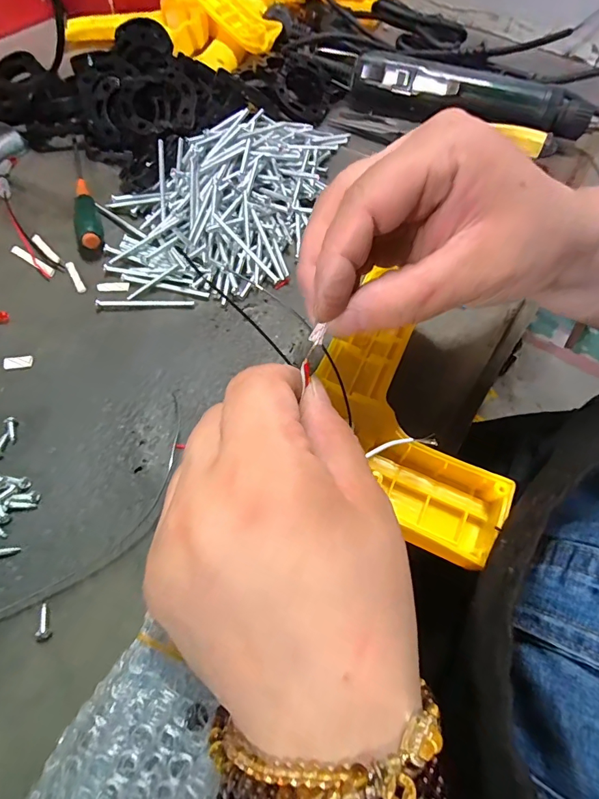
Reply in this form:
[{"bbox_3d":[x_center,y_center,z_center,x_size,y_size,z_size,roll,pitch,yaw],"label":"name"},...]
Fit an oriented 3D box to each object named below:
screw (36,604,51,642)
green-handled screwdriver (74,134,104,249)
[{"bbox_3d":[-0.109,0.095,0.179,0.004,0.006,0.014,-14,62,-8],"label":"screw"},{"bbox_3d":[-0.162,-0.161,0.314,0.016,0.013,0.144,-14,62,-11],"label":"green-handled screwdriver"}]

